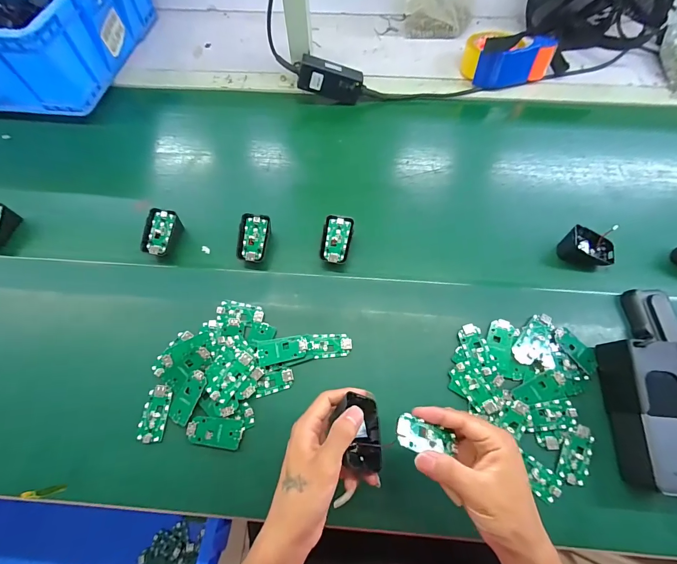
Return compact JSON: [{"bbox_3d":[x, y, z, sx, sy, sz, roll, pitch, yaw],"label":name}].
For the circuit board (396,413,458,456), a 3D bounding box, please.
[{"bbox_3d":[0.081,0.142,0.303,0.057,0.011,0.028,18,70,-9],"label":"circuit board"}]

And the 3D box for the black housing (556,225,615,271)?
[{"bbox_3d":[0.361,-0.048,0.481,0.066,0.035,0.043,22,67,10],"label":"black housing"}]

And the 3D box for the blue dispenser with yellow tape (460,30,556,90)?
[{"bbox_3d":[0.322,-0.425,0.632,0.151,0.068,0.072,-5,65,-2],"label":"blue dispenser with yellow tape"}]

